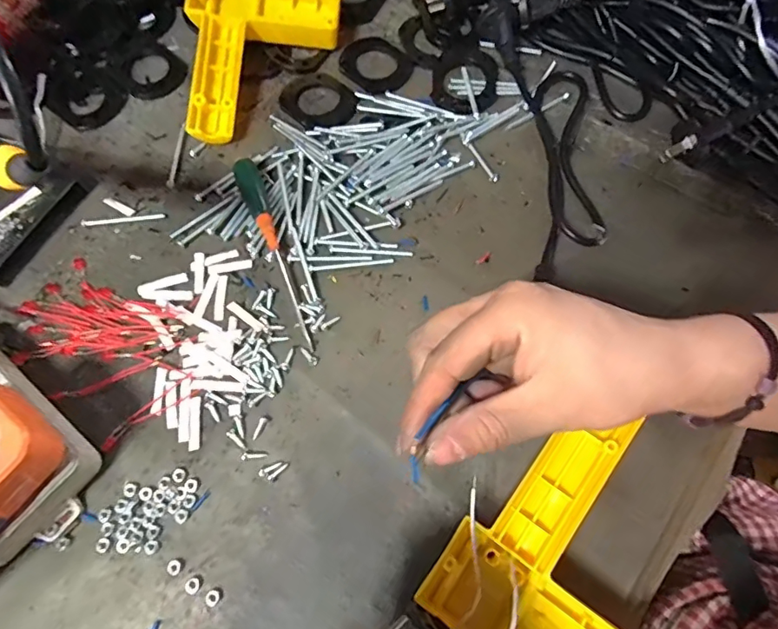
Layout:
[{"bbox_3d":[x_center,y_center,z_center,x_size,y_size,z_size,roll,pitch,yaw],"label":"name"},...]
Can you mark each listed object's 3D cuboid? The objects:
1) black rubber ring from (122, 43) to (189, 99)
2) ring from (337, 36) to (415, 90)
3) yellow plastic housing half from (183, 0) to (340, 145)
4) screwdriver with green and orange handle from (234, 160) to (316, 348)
[{"bbox_3d":[-0.193,-0.199,0.406,0.050,0.006,0.050,0,68,0],"label":"black rubber ring"},{"bbox_3d":[-0.011,-0.205,0.408,0.051,0.004,0.058,-39,73,-14],"label":"ring"},{"bbox_3d":[-0.095,-0.204,0.385,0.113,0.041,0.142,-5,68,-2],"label":"yellow plastic housing half"},{"bbox_3d":[-0.077,-0.042,0.332,0.017,0.017,0.142,-20,70,-8],"label":"screwdriver with green and orange handle"}]

